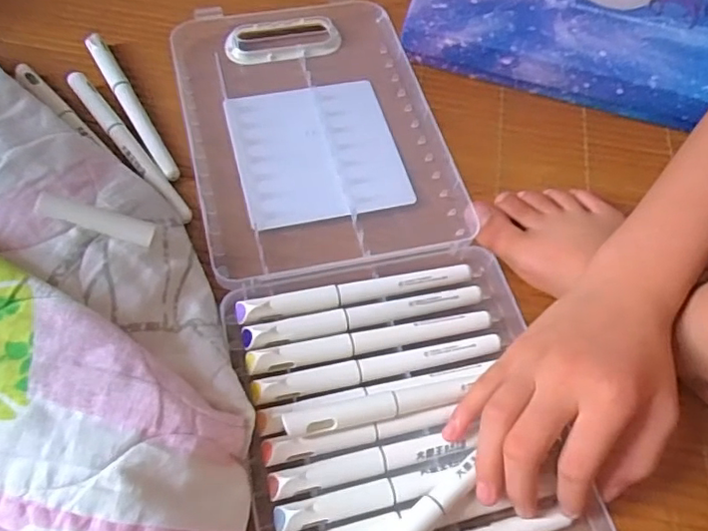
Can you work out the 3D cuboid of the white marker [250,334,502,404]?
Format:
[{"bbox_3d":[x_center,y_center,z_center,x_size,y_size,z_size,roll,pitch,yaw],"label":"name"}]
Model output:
[{"bbox_3d":[0.014,0.049,0.288,0.130,0.017,0.012,-11,61,-11],"label":"white marker"}]

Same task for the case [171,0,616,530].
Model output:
[{"bbox_3d":[0.004,0.000,0.322,0.173,0.038,0.426,-8,60,-8],"label":"case"}]

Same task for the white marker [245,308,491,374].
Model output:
[{"bbox_3d":[0.010,0.040,0.300,0.129,0.011,0.012,-8,64,-17],"label":"white marker"}]

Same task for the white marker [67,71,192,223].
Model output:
[{"bbox_3d":[-0.140,-0.075,0.356,0.012,0.013,0.133,-34,68,-22],"label":"white marker"}]

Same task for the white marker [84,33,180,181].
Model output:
[{"bbox_3d":[-0.143,-0.103,0.369,0.012,0.015,0.125,-27,65,-19],"label":"white marker"}]

